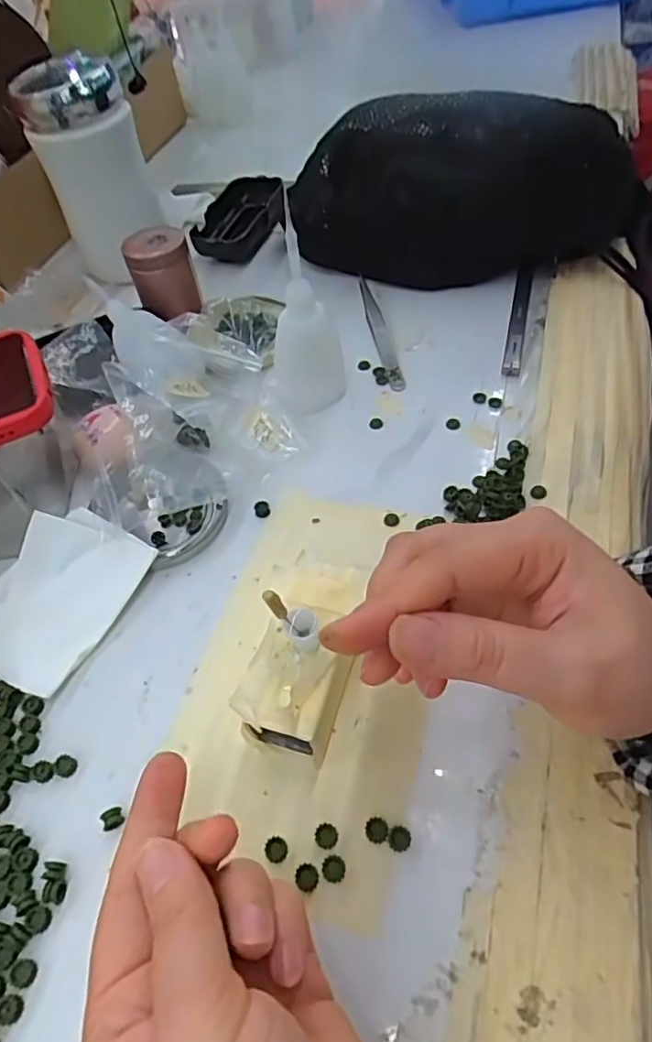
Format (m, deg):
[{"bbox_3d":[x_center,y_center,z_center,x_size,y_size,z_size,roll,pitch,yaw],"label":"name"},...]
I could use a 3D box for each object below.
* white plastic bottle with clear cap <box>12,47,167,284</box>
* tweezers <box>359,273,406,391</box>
[{"bbox_3d":[-0.175,-0.263,0.467,0.063,0.136,0.059,15,56,16],"label":"white plastic bottle with clear cap"},{"bbox_3d":[0.036,-0.140,0.435,0.012,0.007,0.132,-10,52,-2],"label":"tweezers"}]

